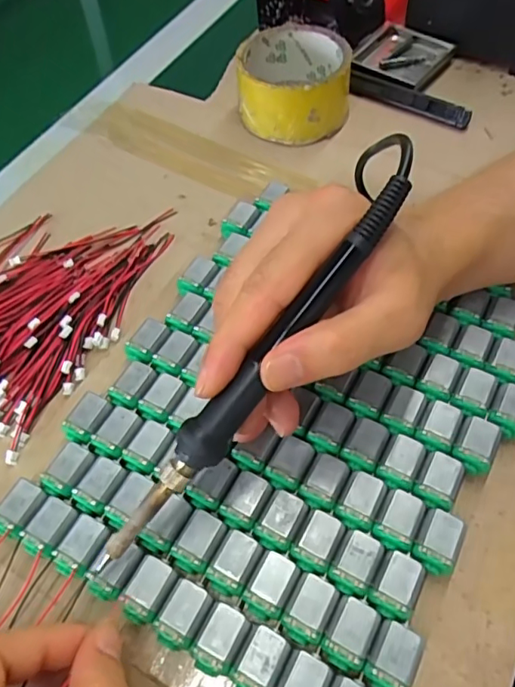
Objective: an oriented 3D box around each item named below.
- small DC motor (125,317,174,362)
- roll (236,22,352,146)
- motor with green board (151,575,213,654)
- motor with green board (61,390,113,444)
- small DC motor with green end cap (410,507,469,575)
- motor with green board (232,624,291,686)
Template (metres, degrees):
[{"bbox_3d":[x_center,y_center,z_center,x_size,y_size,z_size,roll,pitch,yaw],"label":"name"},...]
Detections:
[{"bbox_3d":[-0.064,0.001,0.319,0.019,0.015,0.027,21,60,15],"label":"small DC motor"},{"bbox_3d":[0.028,-0.200,0.422,0.083,0.051,0.083,0,57,3],"label":"roll"},{"bbox_3d":[-0.033,0.121,0.243,0.019,0.016,0.027,24,61,17],"label":"motor with green board"},{"bbox_3d":[-0.091,0.042,0.295,0.018,0.014,0.027,18,60,14],"label":"motor with green board"},{"bbox_3d":[0.083,0.094,0.255,0.018,0.017,0.028,25,62,18],"label":"small DC motor with green end cap"},{"bbox_3d":[0.002,0.137,0.233,0.017,0.018,0.027,20,60,15],"label":"motor with green board"}]

